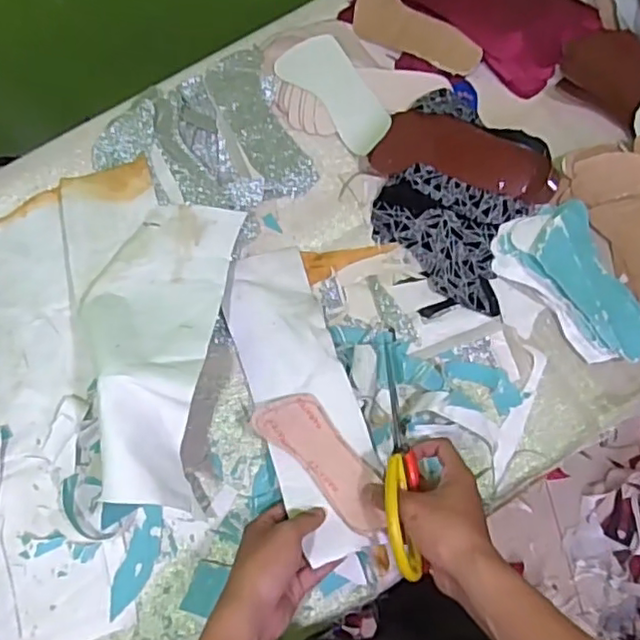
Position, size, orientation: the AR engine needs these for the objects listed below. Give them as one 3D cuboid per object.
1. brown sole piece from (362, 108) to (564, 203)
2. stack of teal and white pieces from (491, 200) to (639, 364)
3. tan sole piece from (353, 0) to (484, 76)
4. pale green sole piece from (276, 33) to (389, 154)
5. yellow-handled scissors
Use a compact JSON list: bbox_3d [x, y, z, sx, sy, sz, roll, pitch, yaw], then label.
[{"bbox_3d":[0.162,-0.181,0.688,0.200,0.015,0.072,11,91,2],"label":"brown sole piece"},{"bbox_3d":[0.273,-0.035,0.668,0.109,0.034,0.184,-27,77,-7],"label":"stack of teal and white pieces"},{"bbox_3d":[0.107,-0.340,0.746,0.172,0.010,0.071,43,94,14],"label":"tan sole piece"},{"bbox_3d":[0.020,-0.262,0.718,0.152,0.009,0.068,47,109,7],"label":"pale green sole piece"},{"bbox_3d":[0.074,0.121,0.585,0.040,0.056,0.216,2,52,0],"label":"yellow-handled scissors"}]

